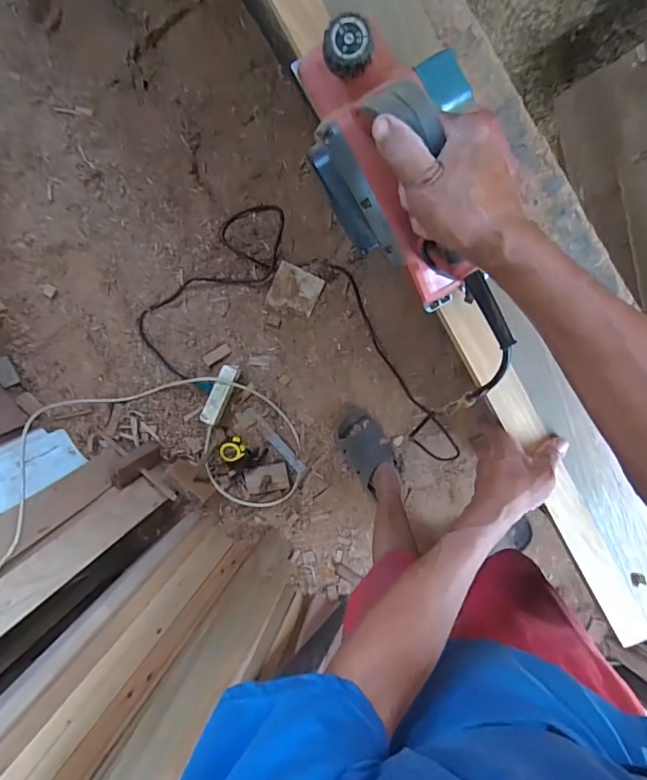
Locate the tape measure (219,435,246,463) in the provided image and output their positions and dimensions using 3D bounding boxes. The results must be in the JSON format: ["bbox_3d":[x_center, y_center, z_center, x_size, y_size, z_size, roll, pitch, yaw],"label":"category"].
[{"bbox_3d":[-0.239,0.158,1.196,0.067,0.032,0.062,1,100,4],"label":"tape measure"}]

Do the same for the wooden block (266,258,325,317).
[{"bbox_3d":[-0.071,-0.254,1.150,0.118,0.013,0.108,24,99,0],"label":"wooden block"}]

